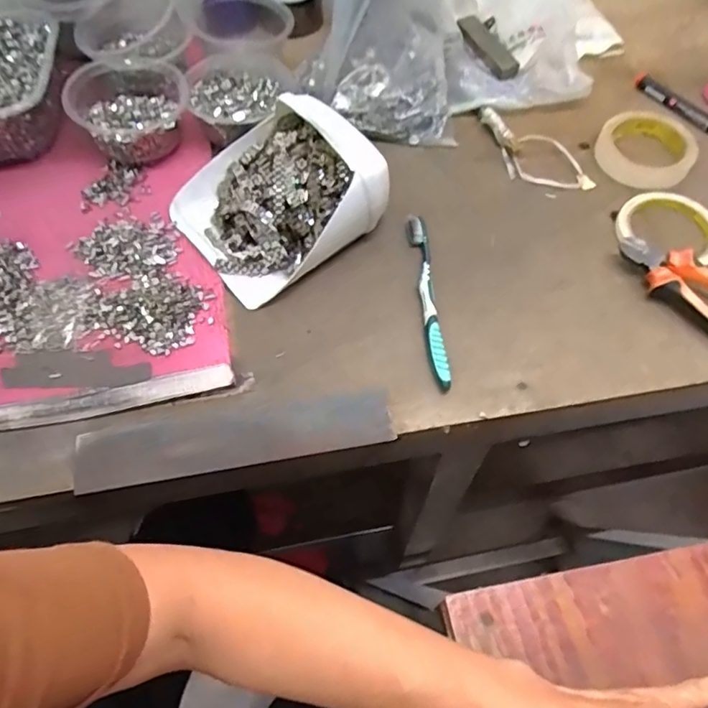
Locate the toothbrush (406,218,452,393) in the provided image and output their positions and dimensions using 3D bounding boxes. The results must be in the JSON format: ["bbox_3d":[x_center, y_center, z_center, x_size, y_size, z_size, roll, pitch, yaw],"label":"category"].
[{"bbox_3d":[0.067,-0.052,0.517,0.017,0.010,0.179,-4,61,-1],"label":"toothbrush"}]

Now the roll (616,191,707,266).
[{"bbox_3d":[0.309,-0.124,0.558,0.096,0.013,0.102,0,61,1],"label":"roll"}]

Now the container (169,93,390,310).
[{"bbox_3d":[-0.076,-0.153,0.532,0.167,0.089,0.156,-35,66,-17],"label":"container"}]

